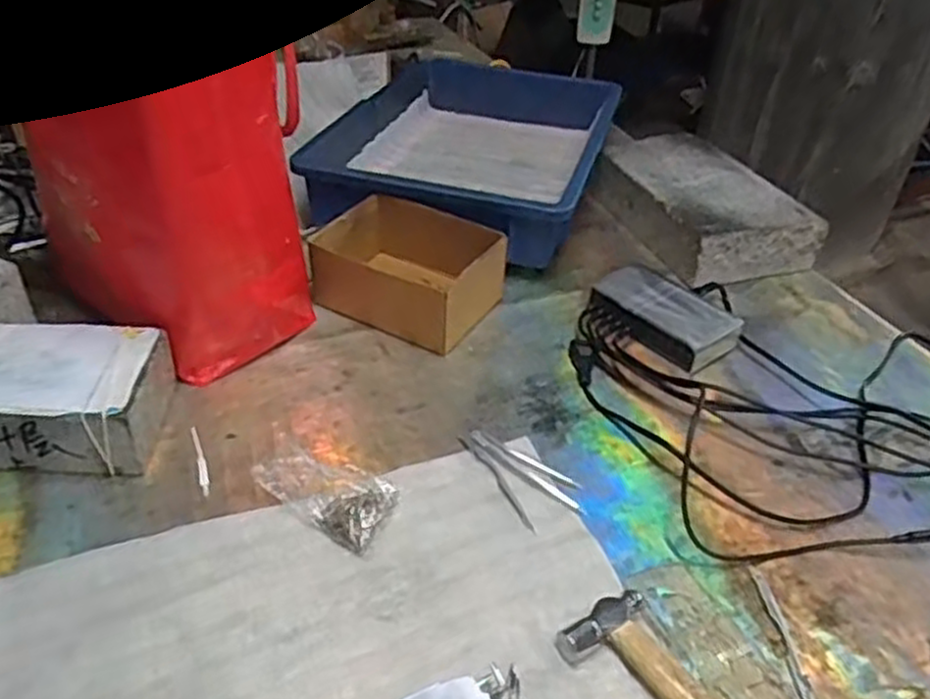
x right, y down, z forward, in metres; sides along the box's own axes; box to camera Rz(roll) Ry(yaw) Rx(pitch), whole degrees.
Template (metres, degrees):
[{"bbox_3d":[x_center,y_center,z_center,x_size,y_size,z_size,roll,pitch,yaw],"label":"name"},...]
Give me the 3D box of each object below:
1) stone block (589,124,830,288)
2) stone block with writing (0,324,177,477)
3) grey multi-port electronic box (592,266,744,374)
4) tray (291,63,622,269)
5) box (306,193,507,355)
[{"bbox_3d":[0.262,-0.167,0.883,0.147,0.062,0.248,-13,41,-20],"label":"stone block"},{"bbox_3d":[-0.307,0.034,0.582,0.146,0.066,0.104,2,38,-1],"label":"stone block with writing"},{"bbox_3d":[0.185,-0.031,0.723,0.134,0.034,0.081,30,46,31],"label":"grey multi-port electronic box"},{"bbox_3d":[0.014,-0.242,0.922,0.286,0.083,0.406,11,39,11],"label":"tray"},{"bbox_3d":[-0.051,-0.075,0.730,0.155,0.073,0.115,19,41,19],"label":"box"}]

